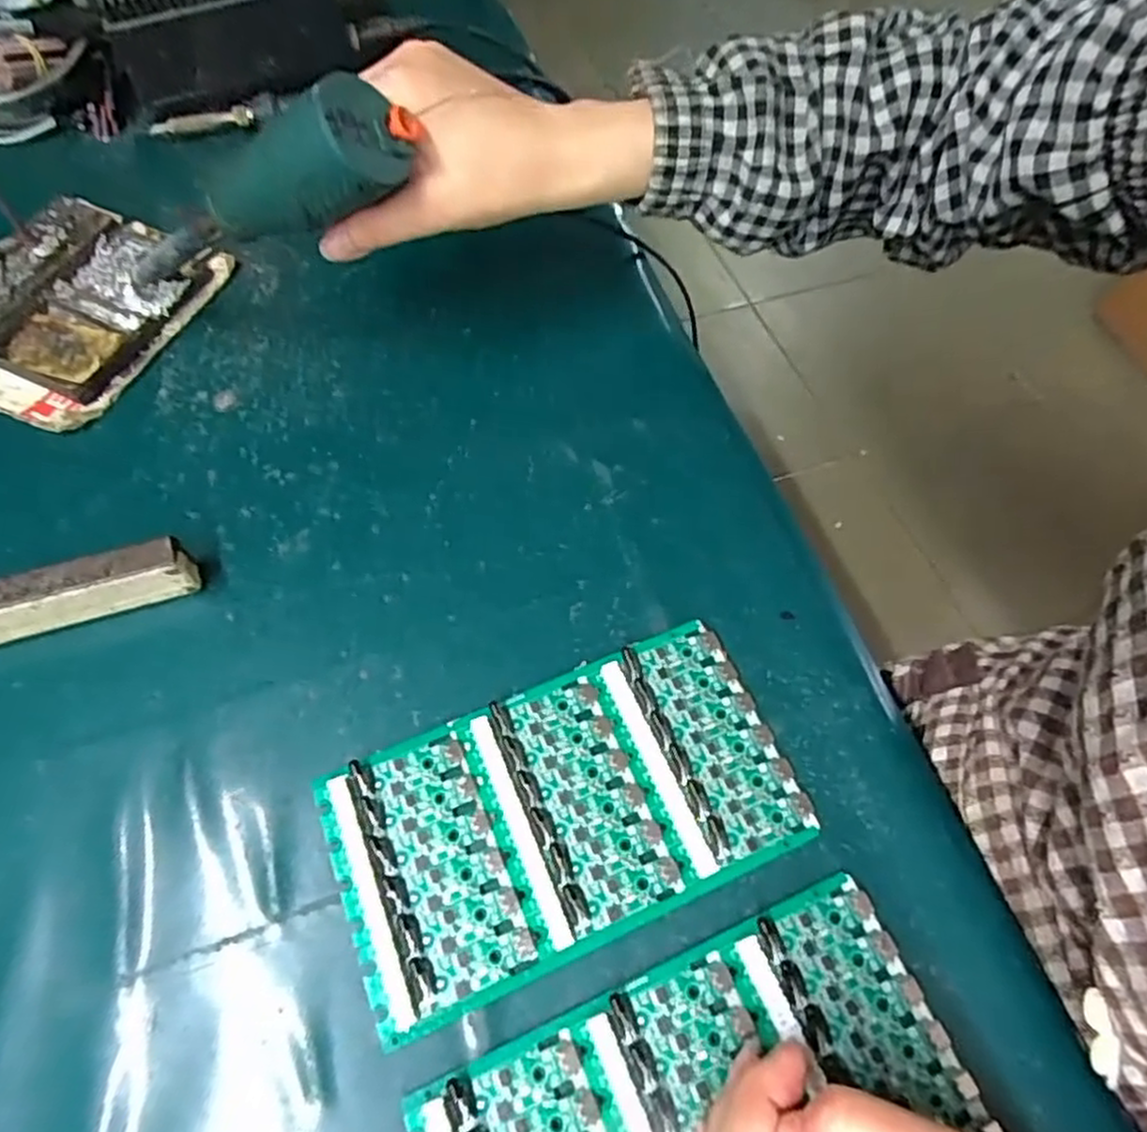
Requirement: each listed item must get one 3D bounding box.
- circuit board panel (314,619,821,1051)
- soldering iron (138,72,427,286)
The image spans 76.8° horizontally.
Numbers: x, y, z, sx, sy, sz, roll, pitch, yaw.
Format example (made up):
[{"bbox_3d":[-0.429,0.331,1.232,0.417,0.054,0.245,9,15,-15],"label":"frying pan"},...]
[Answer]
[{"bbox_3d":[-0.004,0.099,0.303,0.185,0.007,0.102,-20,65,-13],"label":"circuit board panel"},{"bbox_3d":[-0.146,-0.165,0.322,0.163,0.038,0.033,-9,58,29],"label":"soldering iron"}]

